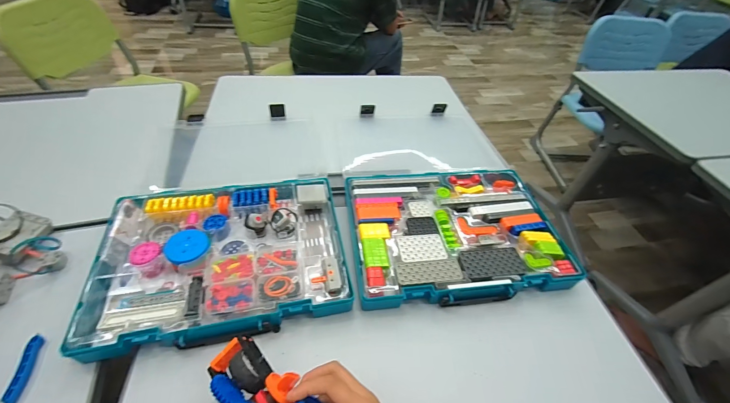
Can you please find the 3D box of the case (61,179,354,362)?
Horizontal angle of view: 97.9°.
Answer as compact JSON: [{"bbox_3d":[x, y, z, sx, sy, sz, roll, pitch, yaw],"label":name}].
[{"bbox_3d":[-0.216,0.080,0.503,0.357,0.040,0.270,-7,49,-12],"label":"case"}]

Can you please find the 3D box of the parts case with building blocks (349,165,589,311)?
[{"bbox_3d":[0.155,0.045,0.570,0.356,0.037,0.267,-4,48,-10],"label":"parts case with building blocks"}]

